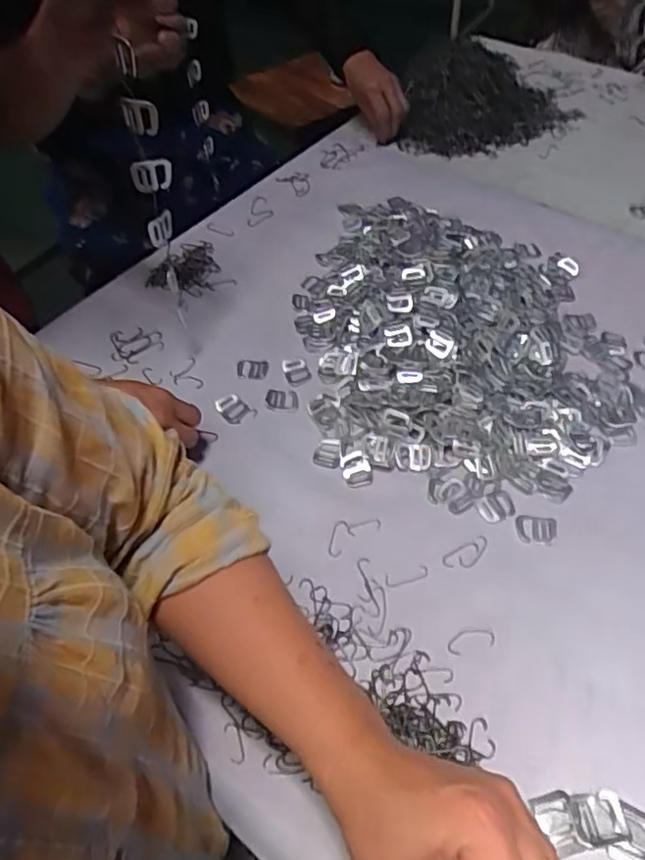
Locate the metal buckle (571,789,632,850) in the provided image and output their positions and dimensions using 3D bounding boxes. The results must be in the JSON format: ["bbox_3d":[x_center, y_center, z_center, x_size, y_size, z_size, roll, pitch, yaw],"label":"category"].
[{"bbox_3d":[0.179,0.253,0.412,0.035,0.004,0.030,-7,53,-2],"label":"metal buckle"}]

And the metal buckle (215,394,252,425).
[{"bbox_3d":[-0.090,-0.022,0.640,0.025,0.005,0.033,-39,60,-23],"label":"metal buckle"}]

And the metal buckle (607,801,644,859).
[{"bbox_3d":[0.200,0.261,0.405,0.028,0.004,0.035,20,57,17],"label":"metal buckle"}]

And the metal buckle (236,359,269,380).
[{"bbox_3d":[-0.074,-0.064,0.669,0.033,0.004,0.025,2,53,5],"label":"metal buckle"}]

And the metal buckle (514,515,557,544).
[{"bbox_3d":[0.184,0.085,0.548,0.034,0.004,0.027,8,54,10],"label":"metal buckle"}]

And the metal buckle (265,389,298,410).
[{"bbox_3d":[-0.041,-0.032,0.643,0.034,0.004,0.023,5,54,7],"label":"metal buckle"}]

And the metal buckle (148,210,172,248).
[{"bbox_3d":[-0.145,-0.180,0.573,0.010,0.032,0.029,37,58,19],"label":"metal buckle"}]

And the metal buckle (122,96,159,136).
[{"bbox_3d":[-0.141,-0.244,0.493,0.026,0.031,0.008,9,61,1],"label":"metal buckle"}]

